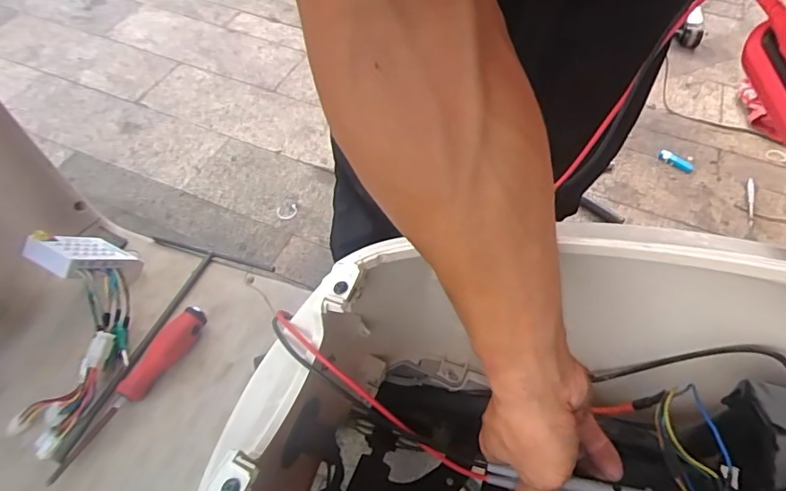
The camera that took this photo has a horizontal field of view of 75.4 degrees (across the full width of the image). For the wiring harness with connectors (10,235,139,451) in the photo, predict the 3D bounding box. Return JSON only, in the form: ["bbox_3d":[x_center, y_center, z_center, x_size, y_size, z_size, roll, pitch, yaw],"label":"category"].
[{"bbox_3d":[-0.354,0.098,0.575,0.105,0.097,0.257,-4,67,-5],"label":"wiring harness with connectors"}]

